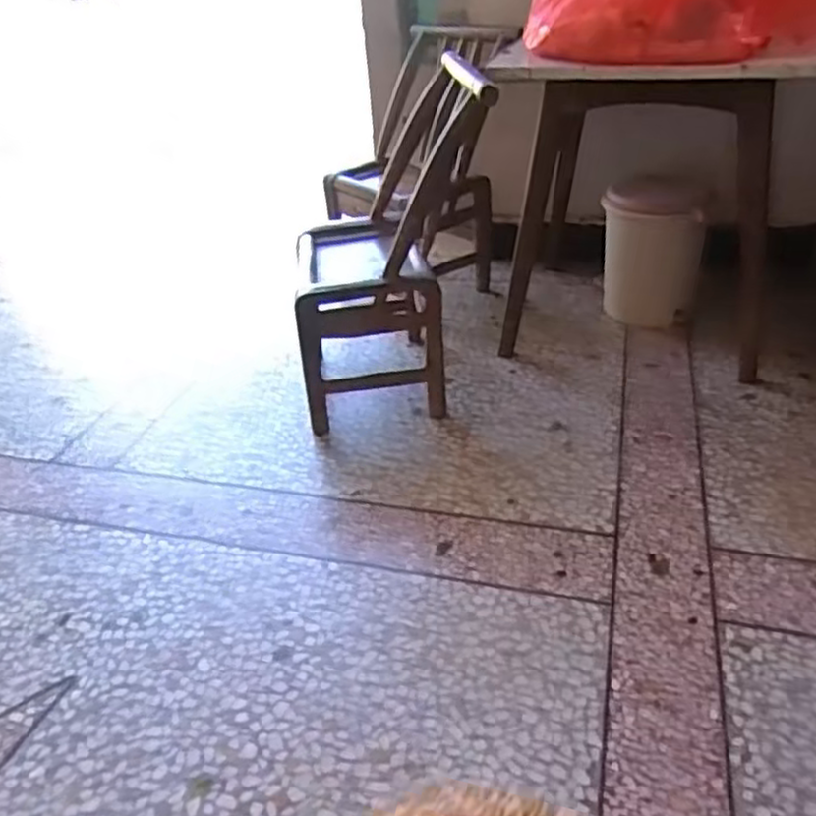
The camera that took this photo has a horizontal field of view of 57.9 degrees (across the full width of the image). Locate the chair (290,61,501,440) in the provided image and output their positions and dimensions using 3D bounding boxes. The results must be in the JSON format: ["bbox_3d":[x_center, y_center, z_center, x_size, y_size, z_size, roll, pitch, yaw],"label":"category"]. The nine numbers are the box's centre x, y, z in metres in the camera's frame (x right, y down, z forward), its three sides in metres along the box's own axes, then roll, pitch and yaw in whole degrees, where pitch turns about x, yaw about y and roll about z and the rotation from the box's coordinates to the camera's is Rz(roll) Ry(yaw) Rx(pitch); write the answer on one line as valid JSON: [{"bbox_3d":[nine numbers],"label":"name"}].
[{"bbox_3d":[-0.040,-0.337,1.506,0.362,0.619,0.460,-5,33,0],"label":"chair"}]

